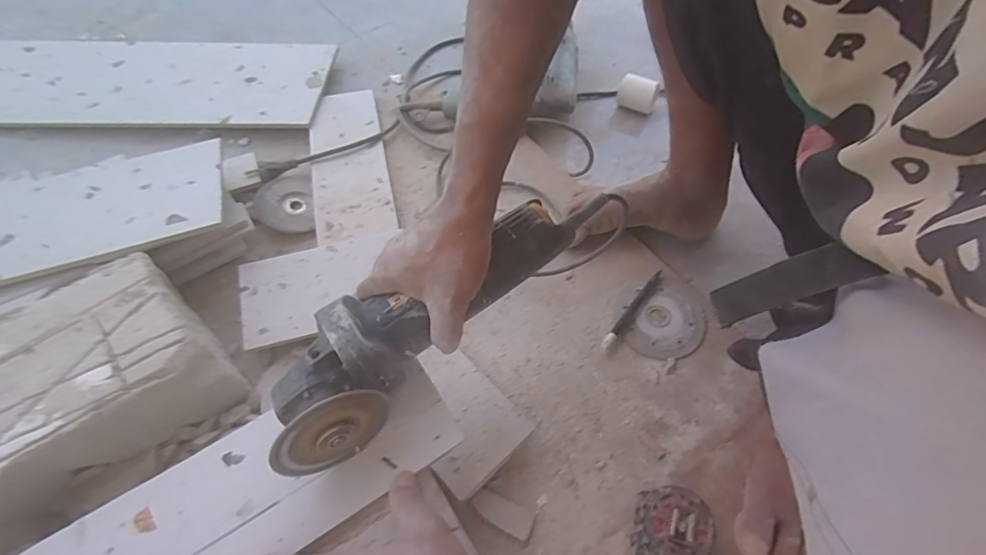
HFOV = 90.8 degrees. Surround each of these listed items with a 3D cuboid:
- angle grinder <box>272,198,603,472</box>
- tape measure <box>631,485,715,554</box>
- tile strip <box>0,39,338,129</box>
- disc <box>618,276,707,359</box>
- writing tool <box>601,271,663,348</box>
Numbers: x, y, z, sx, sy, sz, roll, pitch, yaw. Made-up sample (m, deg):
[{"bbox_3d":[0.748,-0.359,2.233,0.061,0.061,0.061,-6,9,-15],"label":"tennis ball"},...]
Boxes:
[{"bbox_3d":[-0.043,0.023,0.392,0.306,0.068,0.078,-37,65,-16],"label":"angle grinder"},{"bbox_3d":[0.158,0.220,0.432,0.063,0.038,0.061,12,58,6],"label":"tape measure"},{"bbox_3d":[-0.564,-0.318,0.775,0.586,0.014,0.211,2,57,-1],"label":"tile strip"},{"bbox_3d":[0.197,0.044,0.568,0.098,0.007,0.110,20,59,11],"label":"disc"},{"bbox_3d":[0.162,0.035,0.563,0.011,0.010,0.125,36,63,19],"label":"writing tool"}]

